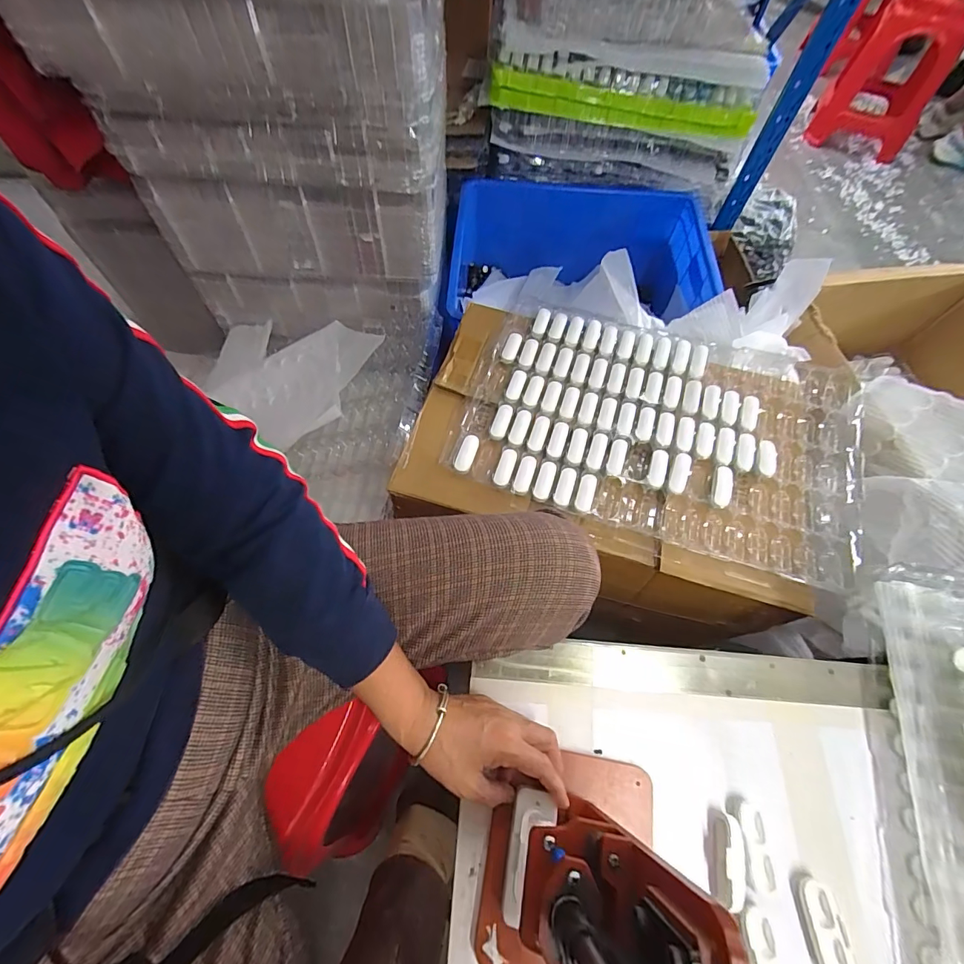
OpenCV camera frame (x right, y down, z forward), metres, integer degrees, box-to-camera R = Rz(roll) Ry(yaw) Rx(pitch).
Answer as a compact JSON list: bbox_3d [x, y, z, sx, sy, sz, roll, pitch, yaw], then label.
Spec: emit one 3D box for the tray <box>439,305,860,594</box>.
[{"bbox_3d":[0.276,-0.092,0.678,0.569,0.023,0.378,18,64,7],"label":"tray"}]

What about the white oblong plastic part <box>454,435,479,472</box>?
[{"bbox_3d":[-0.023,-0.043,0.645,0.025,0.012,0.061,18,64,8],"label":"white oblong plastic part"}]

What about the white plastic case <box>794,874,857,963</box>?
[{"bbox_3d":[0.286,0.371,0.358,0.035,0.011,0.064,0,63,-1],"label":"white plastic case"}]

